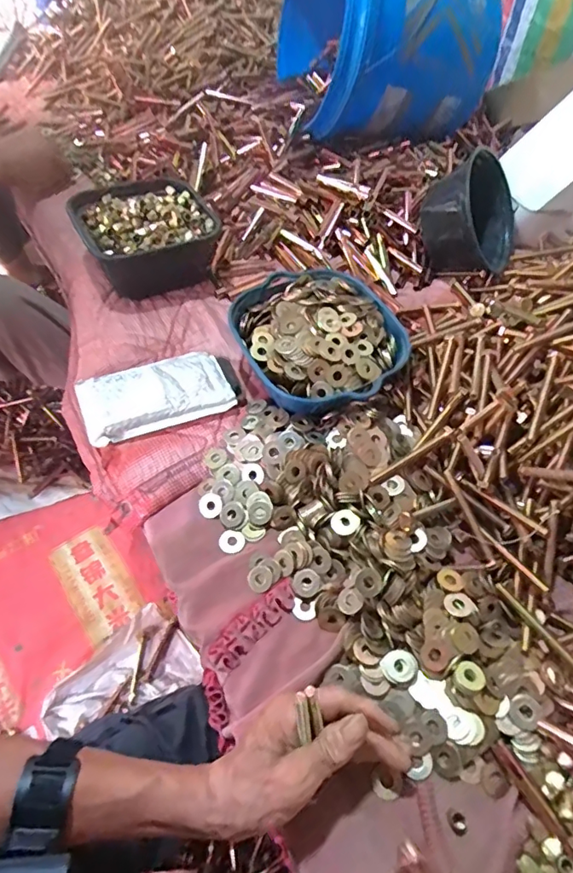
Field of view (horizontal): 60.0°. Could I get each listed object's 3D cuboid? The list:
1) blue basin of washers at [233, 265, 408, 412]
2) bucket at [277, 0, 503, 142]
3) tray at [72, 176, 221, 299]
[{"bbox_3d":[0.040,-0.124,0.591,0.193,0.058,0.205,2,57,-3],"label":"blue basin of washers"},{"bbox_3d":[0.161,-0.647,0.781,0.286,0.233,0.286,-12,59,-11],"label":"bucket"},{"bbox_3d":[-0.189,-0.279,0.683,0.174,0.069,0.172,-22,61,-17],"label":"tray"}]

